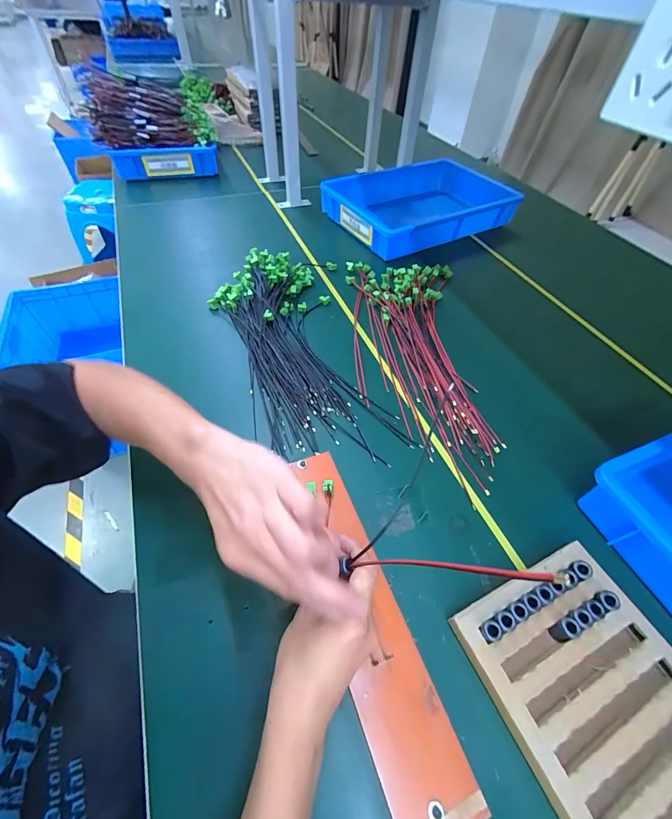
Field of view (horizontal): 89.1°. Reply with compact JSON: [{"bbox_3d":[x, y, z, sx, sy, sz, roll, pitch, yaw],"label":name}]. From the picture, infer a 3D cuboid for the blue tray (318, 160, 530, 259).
[{"bbox_3d":[0.232,-0.544,0.910,0.500,0.087,0.305,-23,57,-19],"label":"blue tray"}]

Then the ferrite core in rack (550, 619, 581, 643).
[{"bbox_3d":[0.223,0.217,0.334,0.019,0.025,0.017,-6,53,-9],"label":"ferrite core in rack"}]

